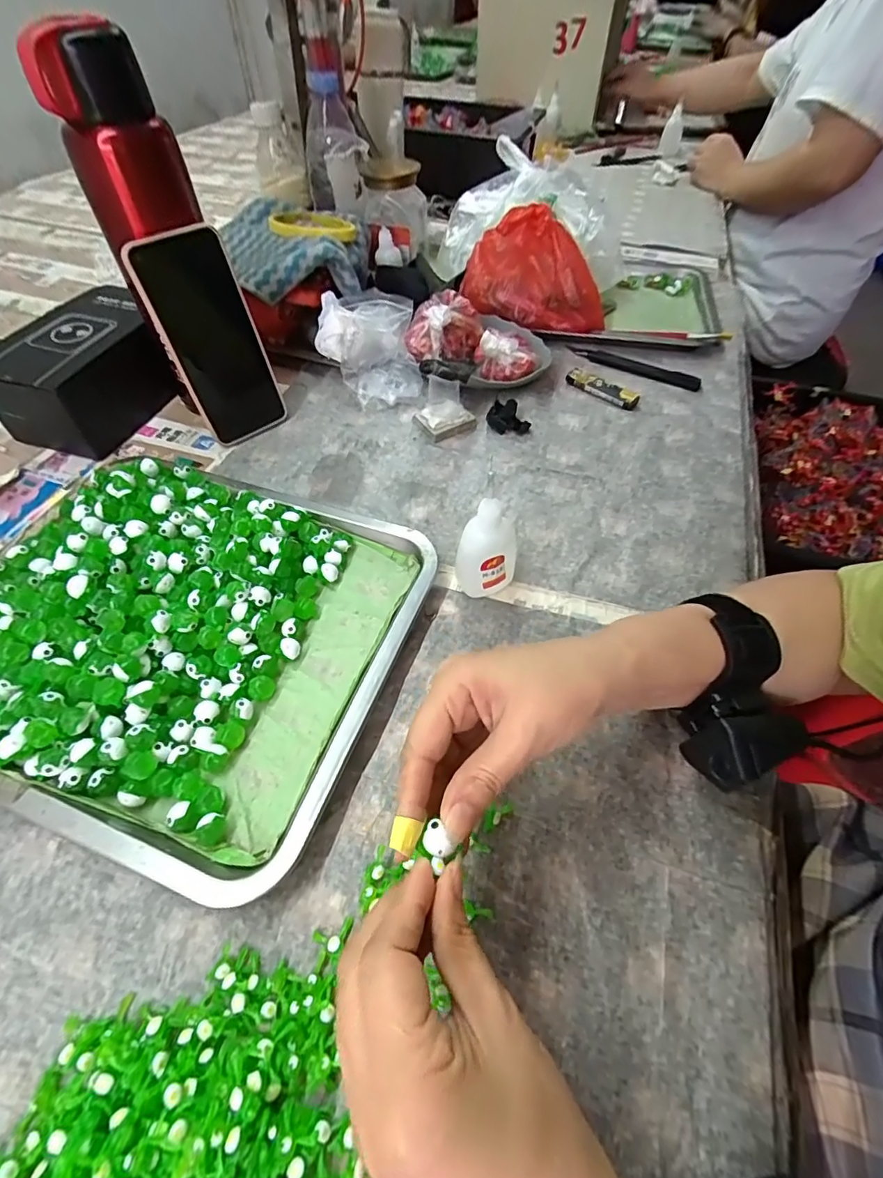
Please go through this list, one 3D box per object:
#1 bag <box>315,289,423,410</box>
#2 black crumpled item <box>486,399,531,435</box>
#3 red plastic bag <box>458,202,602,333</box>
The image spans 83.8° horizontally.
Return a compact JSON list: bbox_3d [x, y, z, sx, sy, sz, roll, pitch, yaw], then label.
[{"bbox_3d":[-0.077,-0.252,0.517,0.101,0.070,0.110,-8,54,-6],"label":"bag"},{"bbox_3d":[0.068,-0.172,0.492,0.042,0.015,0.037,5,54,3],"label":"black crumpled item"},{"bbox_3d":[0.106,-0.344,0.550,0.159,0.121,0.064,1,53,0],"label":"red plastic bag"}]

